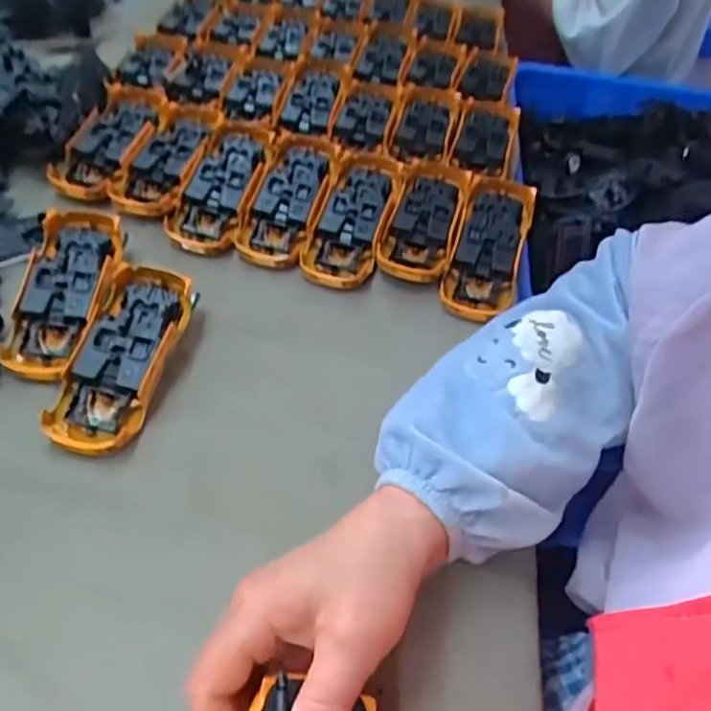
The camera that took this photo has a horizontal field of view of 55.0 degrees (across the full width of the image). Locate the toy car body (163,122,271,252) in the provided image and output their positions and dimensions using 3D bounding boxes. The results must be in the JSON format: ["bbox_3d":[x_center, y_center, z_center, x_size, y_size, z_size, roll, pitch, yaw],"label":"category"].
[{"bbox_3d":[-0.109,-0.142,0.553,0.055,0.025,0.133,14,64,6],"label":"toy car body"}]

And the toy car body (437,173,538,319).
[{"bbox_3d":[0.106,-0.089,0.535,0.054,0.024,0.136,16,66,8],"label":"toy car body"}]

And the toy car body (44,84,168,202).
[{"bbox_3d":[-0.210,-0.192,0.589,0.060,0.024,0.143,15,60,6],"label":"toy car body"}]

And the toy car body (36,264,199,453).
[{"bbox_3d":[-0.147,0.001,0.434,0.055,0.027,0.130,13,61,5],"label":"toy car body"}]

